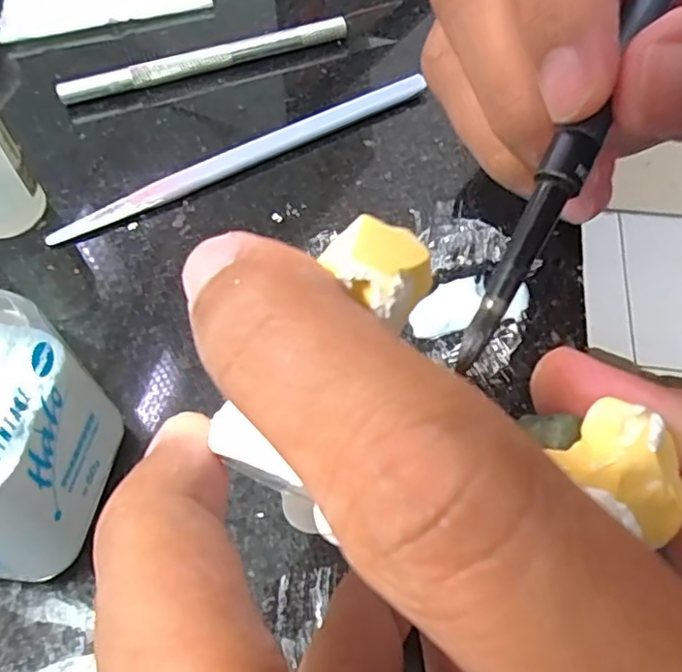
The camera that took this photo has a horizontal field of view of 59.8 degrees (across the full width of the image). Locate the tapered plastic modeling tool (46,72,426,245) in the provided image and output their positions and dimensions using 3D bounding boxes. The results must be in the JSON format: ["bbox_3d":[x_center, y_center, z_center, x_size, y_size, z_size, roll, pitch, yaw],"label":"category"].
[{"bbox_3d":[-0.030,-0.062,0.201,0.137,0.006,0.010,-27,56,-15],"label":"tapered plastic modeling tool"}]

